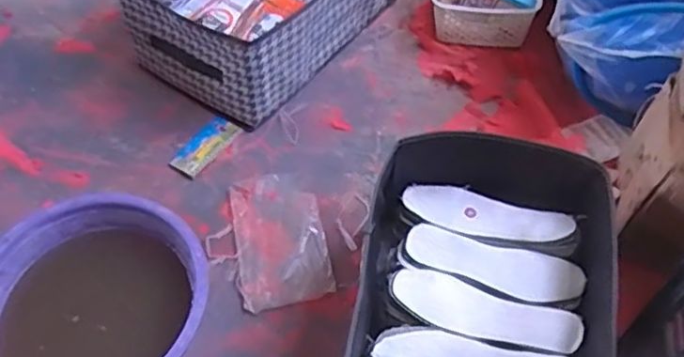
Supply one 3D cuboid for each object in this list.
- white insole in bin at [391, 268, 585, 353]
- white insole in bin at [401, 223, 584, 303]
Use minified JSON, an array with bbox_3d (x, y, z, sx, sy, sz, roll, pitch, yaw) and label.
[{"bbox_3d":[0.171,0.162,0.785,0.221,0.019,0.070,15,57,9],"label":"white insole in bin"},{"bbox_3d":[0.194,0.109,0.826,0.220,0.018,0.064,11,57,7],"label":"white insole in bin"}]

